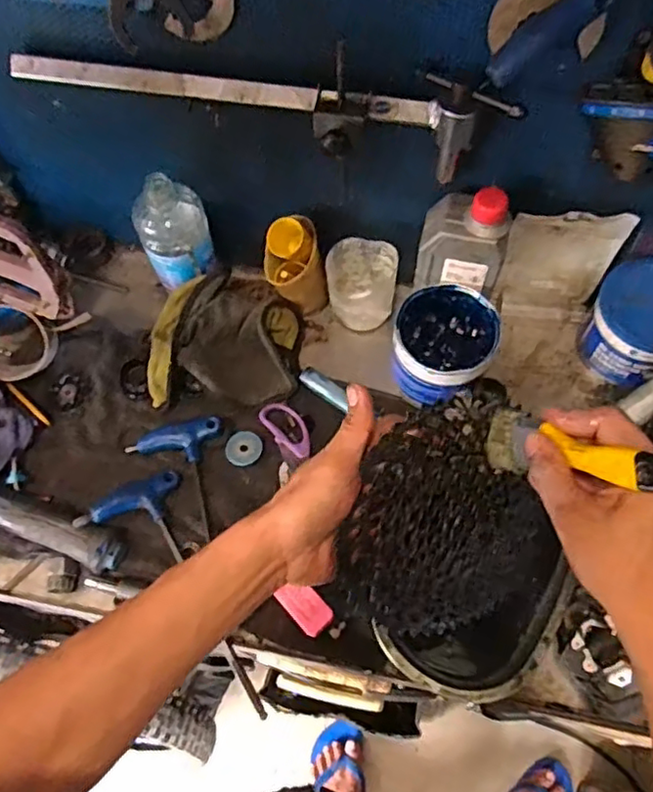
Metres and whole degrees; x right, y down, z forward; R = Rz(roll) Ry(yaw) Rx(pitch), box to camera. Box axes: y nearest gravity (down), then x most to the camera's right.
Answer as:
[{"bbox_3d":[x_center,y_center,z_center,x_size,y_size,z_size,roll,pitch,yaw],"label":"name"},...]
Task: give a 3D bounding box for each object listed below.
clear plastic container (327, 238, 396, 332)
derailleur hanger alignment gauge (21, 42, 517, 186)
[{"bbox_3d":[0.038,-0.117,0.669,0.072,0.088,0.058,-1,63,3],"label":"clear plastic container"},{"bbox_3d":[-0.063,-0.235,0.526,0.423,0.099,0.048,8,64,8],"label":"derailleur hanger alignment gauge"}]

